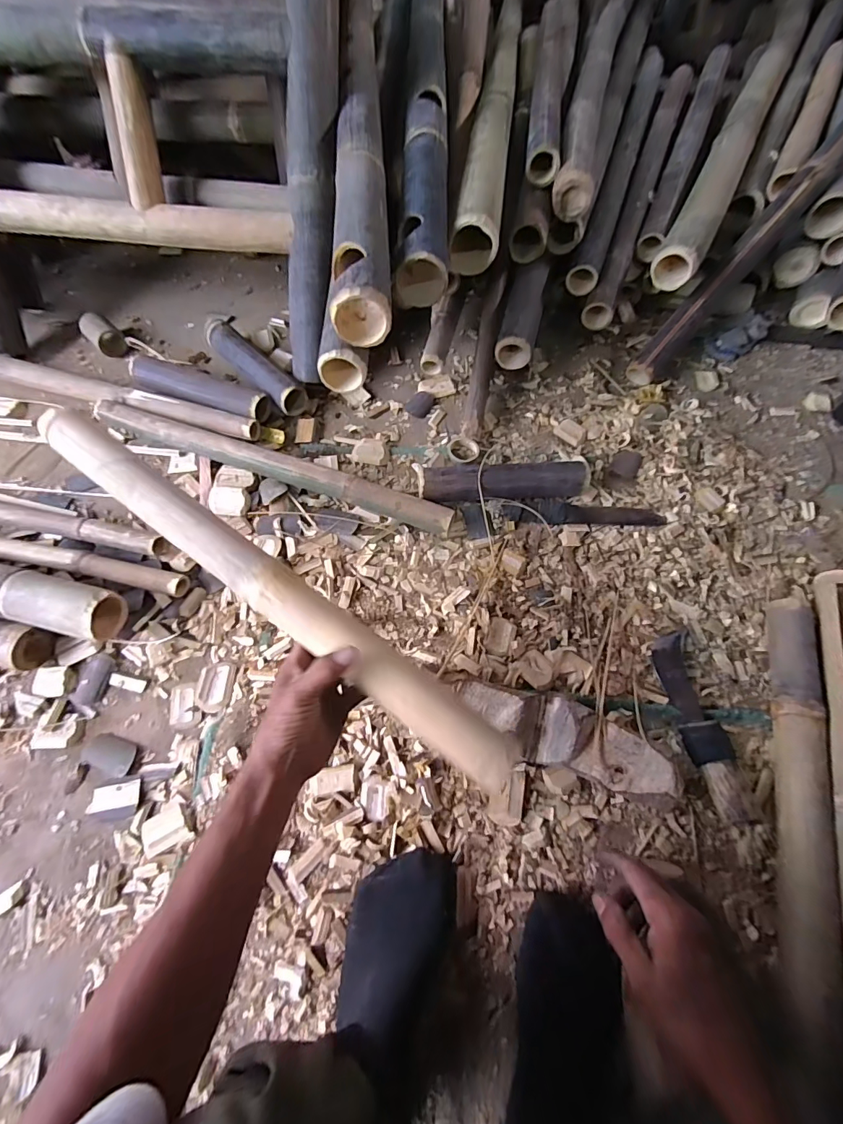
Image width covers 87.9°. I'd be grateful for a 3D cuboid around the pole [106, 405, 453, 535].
[{"bbox_3d":[-0.259,-0.164,0.728,0.652,0.048,0.047,19,68,8],"label":"pole"}]

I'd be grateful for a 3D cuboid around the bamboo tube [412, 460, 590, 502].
[{"bbox_3d":[0.129,-0.125,0.705,0.266,0.055,0.052,-3,67,-2],"label":"bamboo tube"}]

